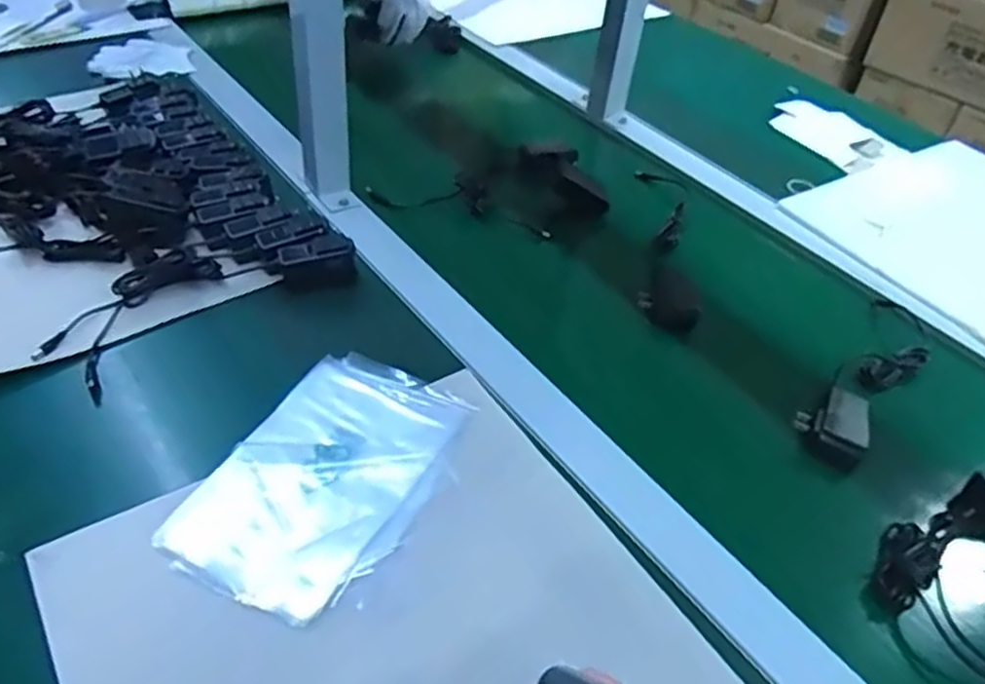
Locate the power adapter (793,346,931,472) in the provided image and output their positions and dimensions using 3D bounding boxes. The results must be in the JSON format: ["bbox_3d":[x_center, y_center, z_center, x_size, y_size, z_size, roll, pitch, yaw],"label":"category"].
[{"bbox_3d":[0.346,0.047,0.703,0.068,0.058,0.193,34,48,26],"label":"power adapter"}]

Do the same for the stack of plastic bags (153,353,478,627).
[{"bbox_3d":[-0.122,0.097,0.576,0.146,0.013,0.230,22,44,15],"label":"stack of plastic bags"}]

